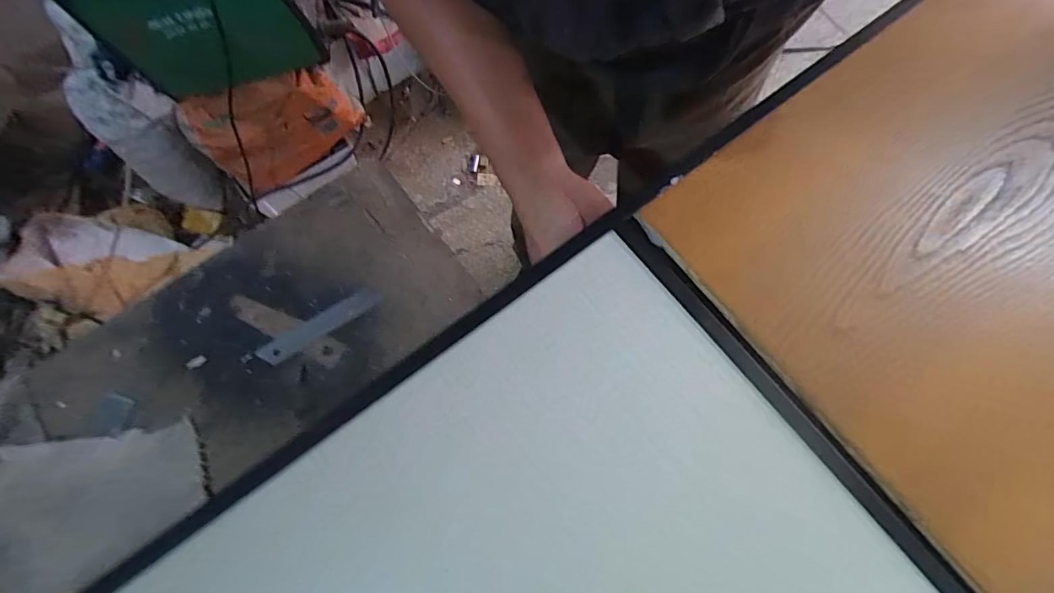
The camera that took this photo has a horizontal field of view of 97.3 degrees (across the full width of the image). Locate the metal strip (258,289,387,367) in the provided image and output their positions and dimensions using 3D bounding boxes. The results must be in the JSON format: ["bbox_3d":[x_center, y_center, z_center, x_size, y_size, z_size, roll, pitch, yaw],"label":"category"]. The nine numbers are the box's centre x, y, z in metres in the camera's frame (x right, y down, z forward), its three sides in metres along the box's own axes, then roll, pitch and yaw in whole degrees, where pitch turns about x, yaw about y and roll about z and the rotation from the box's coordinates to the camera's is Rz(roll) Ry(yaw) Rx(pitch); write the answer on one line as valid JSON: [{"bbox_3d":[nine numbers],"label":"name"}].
[{"bbox_3d":[-0.164,0.022,0.369,0.100,0.005,0.020,-32,76,-9],"label":"metal strip"}]

